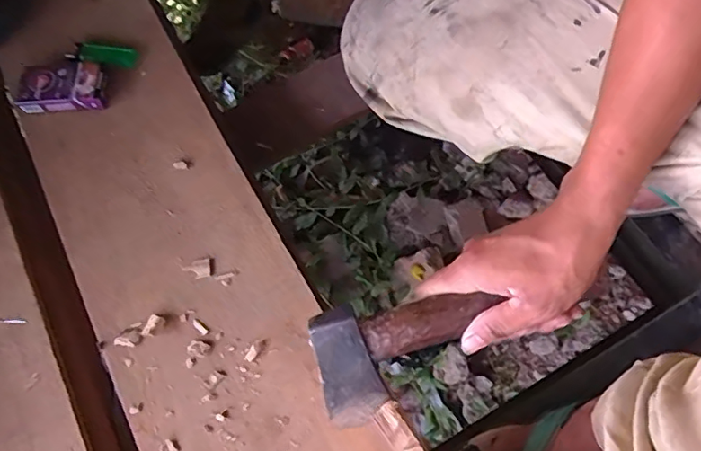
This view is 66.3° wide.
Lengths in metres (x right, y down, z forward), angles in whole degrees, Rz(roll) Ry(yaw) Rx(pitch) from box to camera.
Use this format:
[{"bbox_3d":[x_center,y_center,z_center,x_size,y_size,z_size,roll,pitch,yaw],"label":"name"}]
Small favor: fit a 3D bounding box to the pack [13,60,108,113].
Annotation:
[{"bbox_3d":[-0.325,-0.156,0.601,0.103,0.017,0.058,-4,66,2],"label":"pack"}]

